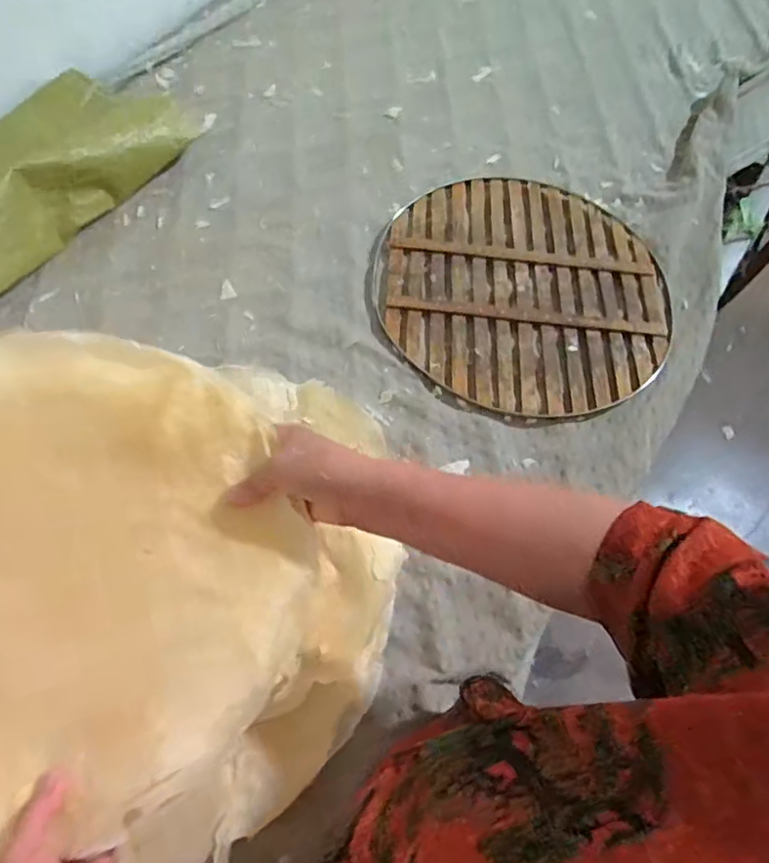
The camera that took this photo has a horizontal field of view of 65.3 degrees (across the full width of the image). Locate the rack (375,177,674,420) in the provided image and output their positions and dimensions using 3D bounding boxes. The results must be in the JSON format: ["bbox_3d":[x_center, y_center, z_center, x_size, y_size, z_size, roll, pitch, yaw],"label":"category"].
[{"bbox_3d":[0.179,-0.194,0.785,0.375,0.015,0.393,1,64,-1],"label":"rack"}]

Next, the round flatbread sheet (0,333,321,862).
[{"bbox_3d":[-0.238,0.102,0.449,0.340,0.051,0.341,2,77,-7],"label":"round flatbread sheet"}]

